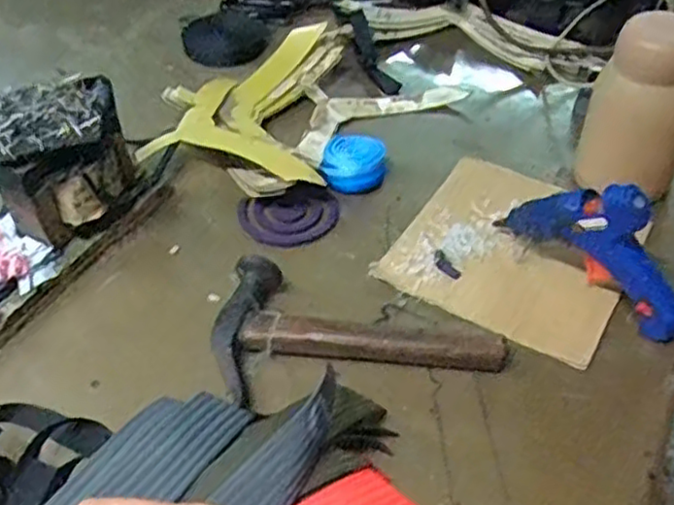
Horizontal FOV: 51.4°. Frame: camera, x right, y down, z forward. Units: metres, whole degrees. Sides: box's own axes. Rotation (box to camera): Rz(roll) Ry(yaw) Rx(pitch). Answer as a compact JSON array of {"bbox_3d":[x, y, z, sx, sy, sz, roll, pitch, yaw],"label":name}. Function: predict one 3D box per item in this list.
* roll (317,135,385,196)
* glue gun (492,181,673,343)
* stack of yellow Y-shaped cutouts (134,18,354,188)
[{"bbox_3d":[0.013,-0.071,0.580,0.053,0.026,0.057,5,46,7],"label":"roll"},{"bbox_3d":[0.173,-0.006,0.459,0.146,0.093,0.023,35,56,31],"label":"glue gun"},{"bbox_3d":[-0.084,-0.137,0.640,0.162,0.043,0.245,2,45,4],"label":"stack of yellow Y-shaped cutouts"}]

